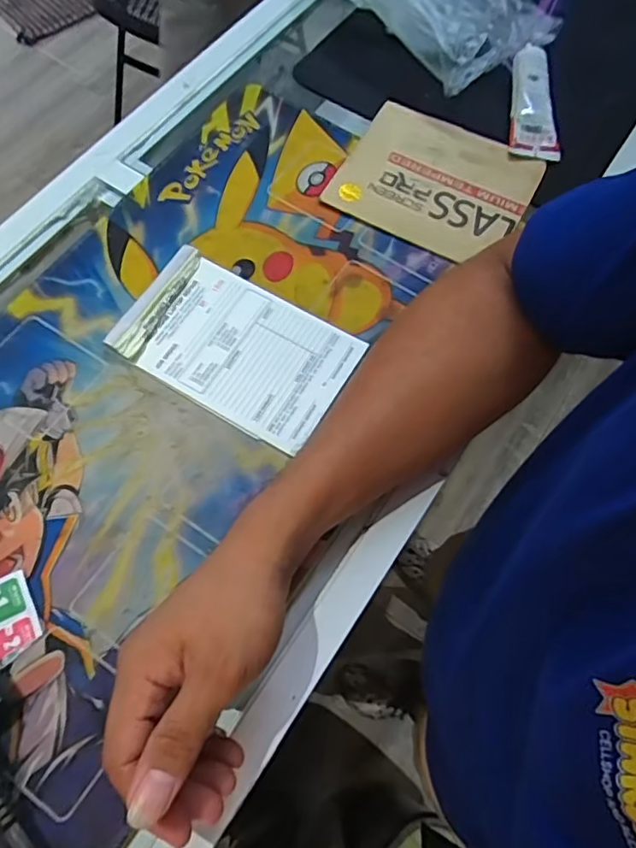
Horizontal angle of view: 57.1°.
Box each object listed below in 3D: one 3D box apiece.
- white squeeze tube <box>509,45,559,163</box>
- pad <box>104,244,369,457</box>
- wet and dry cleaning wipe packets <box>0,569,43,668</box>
[{"bbox_3d":[0.199,-0.300,0.538,0.046,0.019,0.126,7,66,1],"label":"white squeeze tube"},{"bbox_3d":[-0.059,-0.059,0.431,0.164,0.013,0.105,30,68,10],"label":"pad"},{"bbox_3d":[-0.189,0.118,0.355,0.034,0.004,0.048,-24,69,-13],"label":"wet and dry cleaning wipe packets"}]

